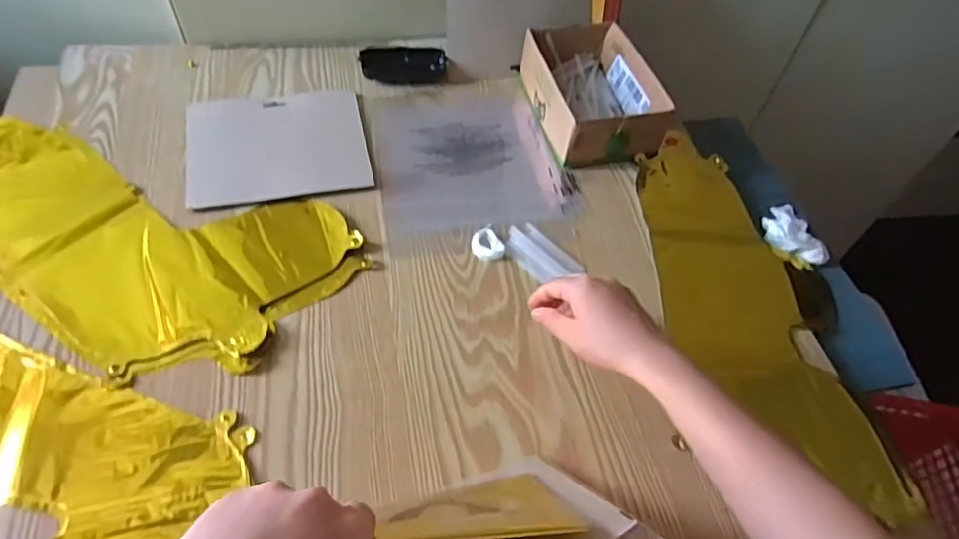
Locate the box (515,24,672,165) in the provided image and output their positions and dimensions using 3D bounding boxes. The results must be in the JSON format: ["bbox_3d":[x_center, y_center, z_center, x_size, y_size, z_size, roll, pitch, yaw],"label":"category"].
[{"bbox_3d":[0.131,-0.220,0.706,0.132,0.068,0.197,-10,55,-13],"label":"box"}]

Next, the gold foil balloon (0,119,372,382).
[{"bbox_3d":[-0.347,-0.049,0.574,0.419,0.012,0.227,29,56,15],"label":"gold foil balloon"}]

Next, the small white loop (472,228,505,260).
[{"bbox_3d":[0.008,-0.026,0.590,0.032,0.010,0.034,3,53,-4],"label":"small white loop"}]

